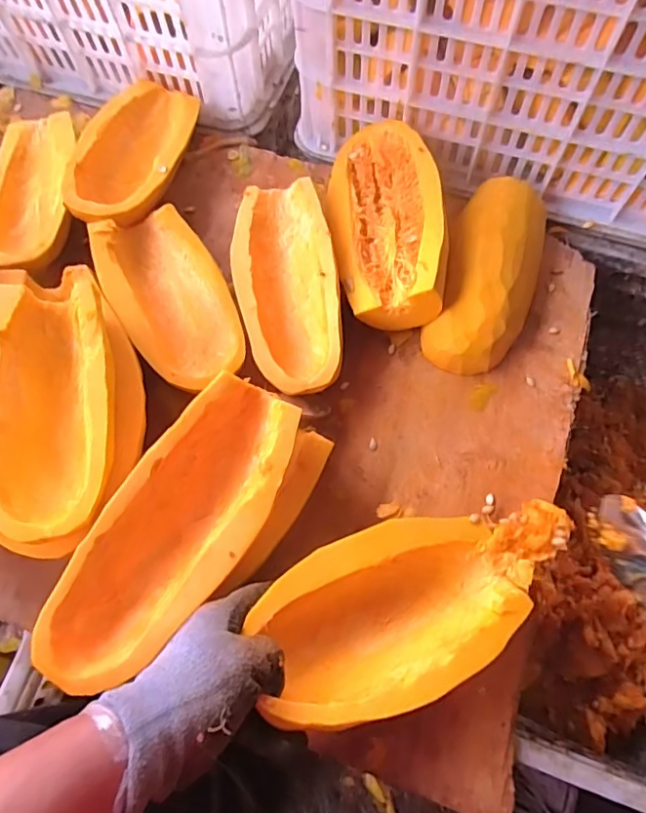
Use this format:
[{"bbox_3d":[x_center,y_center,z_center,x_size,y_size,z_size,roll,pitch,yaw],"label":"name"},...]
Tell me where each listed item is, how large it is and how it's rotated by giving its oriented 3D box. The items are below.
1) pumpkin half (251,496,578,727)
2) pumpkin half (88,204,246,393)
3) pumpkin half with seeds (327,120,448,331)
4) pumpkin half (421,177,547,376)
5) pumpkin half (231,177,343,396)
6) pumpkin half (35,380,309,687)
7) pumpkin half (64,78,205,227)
[{"bbox_3d":[0.081,0.144,0.419,0.274,0.067,0.118,-16,69,-23],"label":"pumpkin half"},{"bbox_3d":[-0.148,-0.107,0.529,0.101,0.050,0.191,-29,72,-9],"label":"pumpkin half"},{"bbox_3d":[0.065,-0.190,0.559,0.111,0.081,0.236,-7,70,-1],"label":"pumpkin half with seeds"},{"bbox_3d":[0.171,-0.135,0.551,0.096,0.053,0.216,18,72,8],"label":"pumpkin half"},{"bbox_3d":[-0.036,-0.120,0.544,0.097,0.055,0.234,-8,70,-1],"label":"pumpkin half"},{"bbox_3d":[-0.105,0.095,0.413,0.093,0.070,0.241,31,74,12],"label":"pumpkin half"},{"bbox_3d":[-0.206,-0.278,0.601,0.100,0.066,0.207,13,71,6],"label":"pumpkin half"}]

